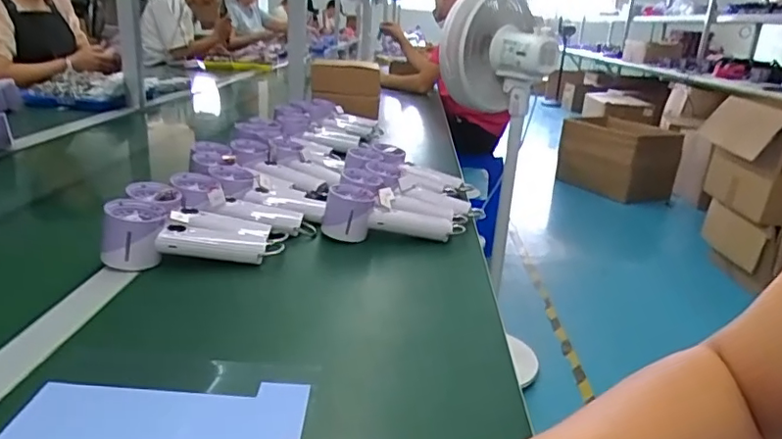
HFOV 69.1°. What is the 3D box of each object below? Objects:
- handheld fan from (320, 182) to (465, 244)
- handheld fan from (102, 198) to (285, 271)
[{"bbox_3d":[0.003,0.000,0.797,0.201,0.066,0.069,8,15,-21],"label":"handheld fan"},{"bbox_3d":[-0.226,0.027,0.658,0.194,0.063,0.060,10,15,-20],"label":"handheld fan"}]

